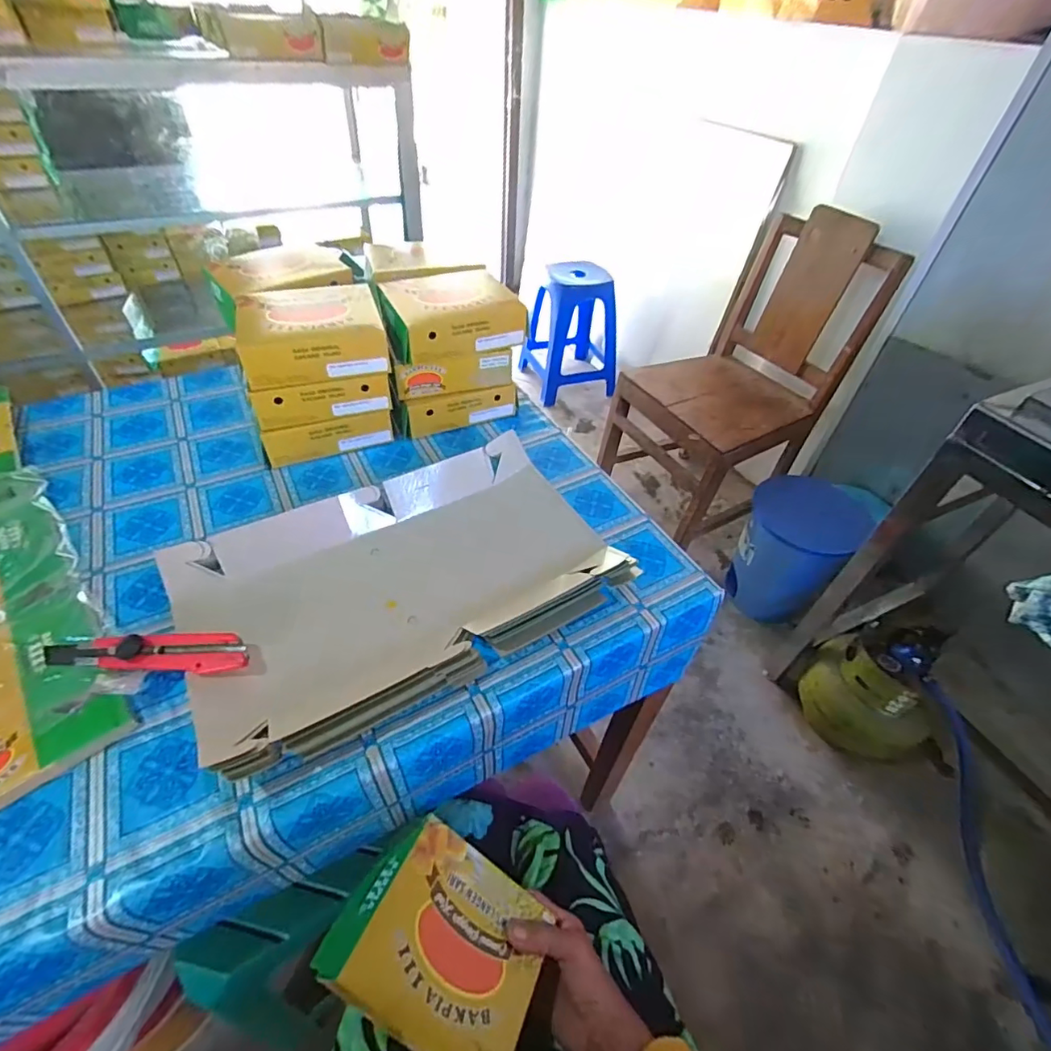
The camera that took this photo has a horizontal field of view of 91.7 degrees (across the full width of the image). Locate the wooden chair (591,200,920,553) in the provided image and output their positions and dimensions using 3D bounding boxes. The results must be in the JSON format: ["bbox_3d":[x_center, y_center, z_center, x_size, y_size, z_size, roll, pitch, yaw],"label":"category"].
[{"bbox_3d":[0.576,-0.421,1.445,0.533,0.709,0.447,-25,53,-25],"label":"wooden chair"}]

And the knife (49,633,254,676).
[{"bbox_3d":[-0.323,0.107,0.434,0.174,0.017,0.034,2,46,-2],"label":"knife"}]

